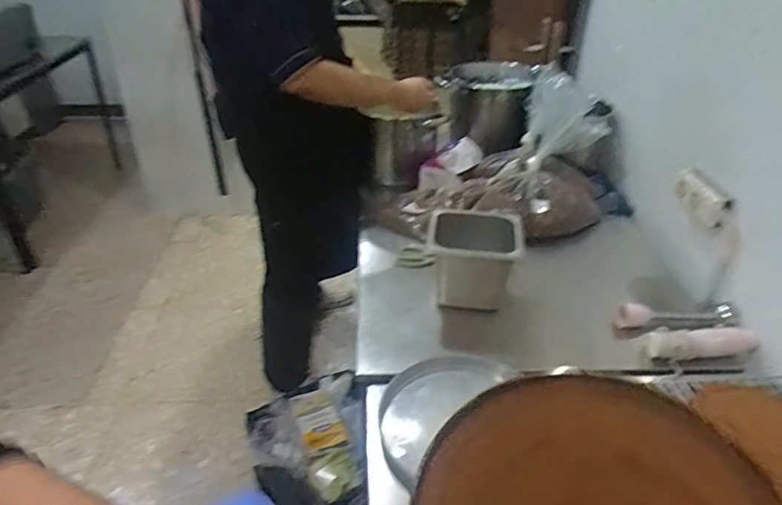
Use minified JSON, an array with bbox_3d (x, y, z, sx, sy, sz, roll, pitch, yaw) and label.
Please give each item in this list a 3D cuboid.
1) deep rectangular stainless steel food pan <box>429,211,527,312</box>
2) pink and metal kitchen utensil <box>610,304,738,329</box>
[{"bbox_3d":[0.163,0.019,1.095,0.173,0.178,0.109,9,34,12],"label":"deep rectangular stainless steel food pan"},{"bbox_3d":[0.538,0.121,1.050,0.219,0.034,0.042,1,33,0],"label":"pink and metal kitchen utensil"}]

